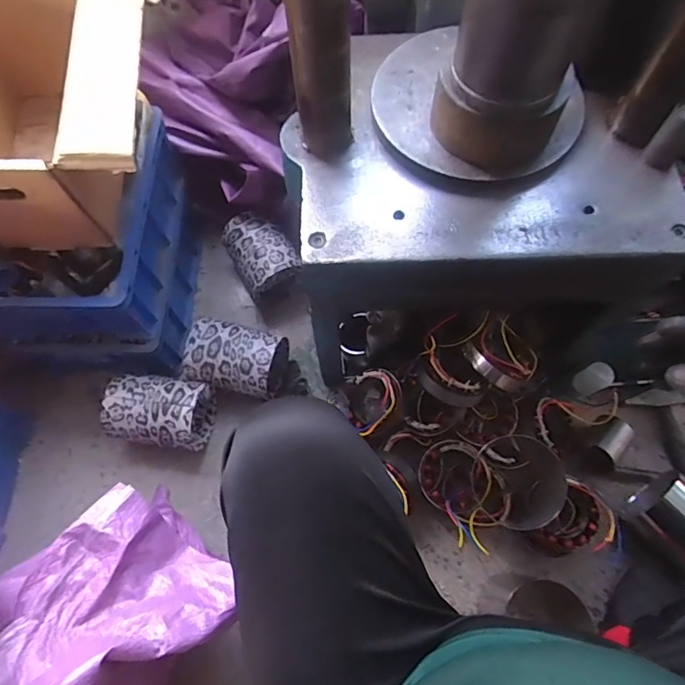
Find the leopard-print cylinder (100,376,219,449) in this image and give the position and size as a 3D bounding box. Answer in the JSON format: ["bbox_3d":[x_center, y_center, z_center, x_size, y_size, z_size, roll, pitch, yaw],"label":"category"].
[{"bbox_3d":[-0.330,0.128,0.883,0.168,0.112,0.116,5,67,1],"label":"leopard-print cylinder"}]

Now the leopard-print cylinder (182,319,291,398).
[{"bbox_3d":[-0.201,0.032,0.923,0.169,0.113,0.121,12,67,5],"label":"leopard-print cylinder"}]

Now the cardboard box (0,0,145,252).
[{"bbox_3d":[-0.417,-0.334,0.729,0.286,0.216,0.339,-2,67,-1],"label":"cardboard box"}]

